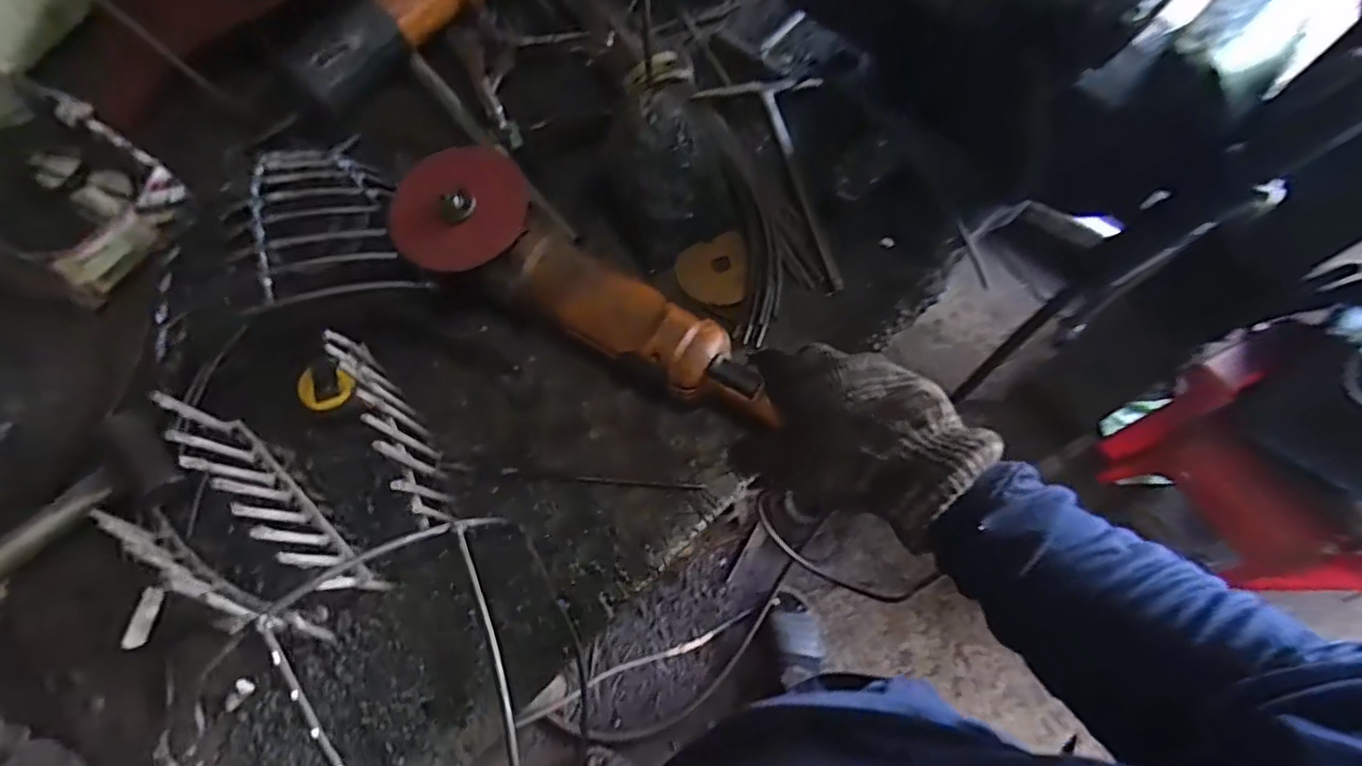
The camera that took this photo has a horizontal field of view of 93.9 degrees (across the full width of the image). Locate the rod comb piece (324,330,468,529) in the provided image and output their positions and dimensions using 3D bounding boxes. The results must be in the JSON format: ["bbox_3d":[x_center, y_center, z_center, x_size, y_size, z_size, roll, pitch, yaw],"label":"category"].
[{"bbox_3d":[-0.194,0.029,0.443,0.025,0.094,0.145,-26,72,-8],"label":"rod comb piece"}]

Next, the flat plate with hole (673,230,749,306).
[{"bbox_3d":[0.029,-0.092,0.534,0.061,0.005,0.060,-3,77,12],"label":"flat plate with hole"}]

